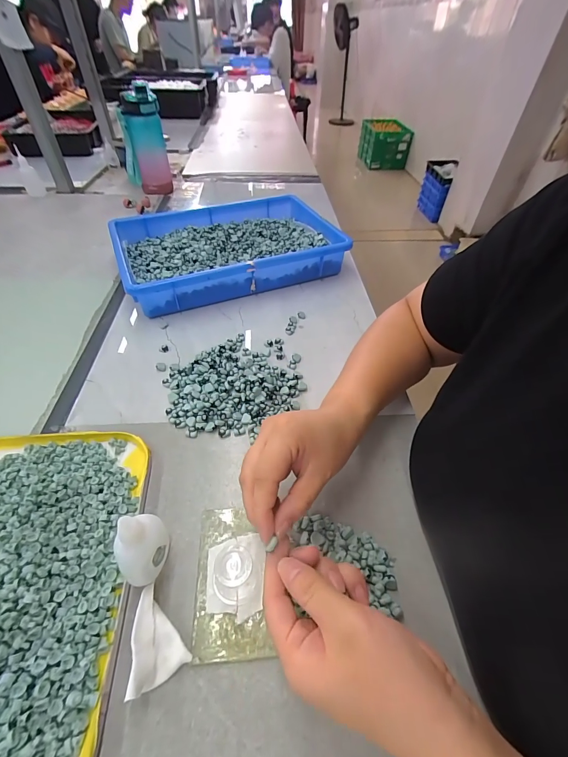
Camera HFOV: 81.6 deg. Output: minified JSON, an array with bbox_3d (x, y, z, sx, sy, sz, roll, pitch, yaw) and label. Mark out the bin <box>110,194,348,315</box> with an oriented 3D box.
[{"bbox_3d":[-0.094,-0.227,0.581,0.343,0.065,0.231,-18,50,-18],"label":"bin"}]

